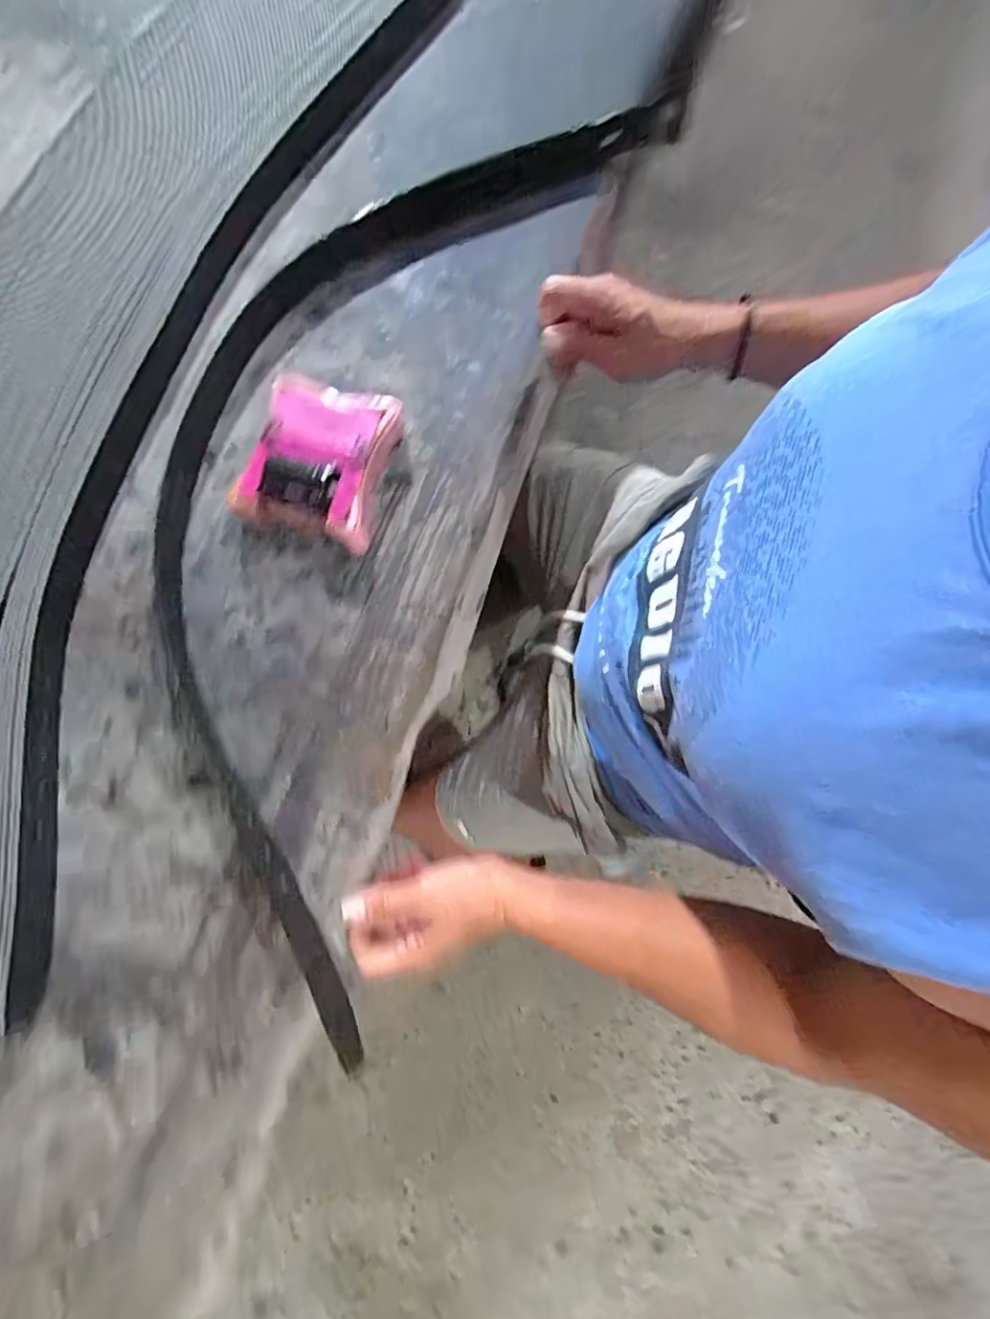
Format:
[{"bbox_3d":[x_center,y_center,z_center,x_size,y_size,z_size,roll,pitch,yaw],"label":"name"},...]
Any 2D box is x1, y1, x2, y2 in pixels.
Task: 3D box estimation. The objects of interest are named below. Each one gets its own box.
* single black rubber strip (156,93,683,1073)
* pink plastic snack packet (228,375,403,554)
[{"bbox_3d":[-0.103,-0.188,0.453,0.305,0.035,0.852,18,78,4],"label":"single black rubber strip"},{"bbox_3d":[-0.138,-0.160,0.447,0.112,0.033,0.121,19,79,1],"label":"pink plastic snack packet"}]

